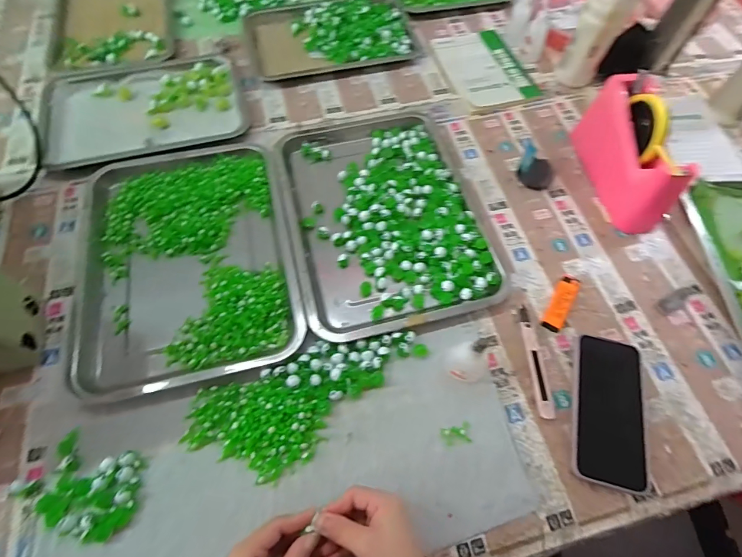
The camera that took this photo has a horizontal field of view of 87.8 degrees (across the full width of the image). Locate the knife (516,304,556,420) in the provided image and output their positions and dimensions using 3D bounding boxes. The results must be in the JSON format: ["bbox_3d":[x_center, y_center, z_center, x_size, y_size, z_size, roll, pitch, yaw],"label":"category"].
[{"bbox_3d":[0.193,0.095,0.457,0.016,0.010,0.134,-1,64,-3],"label":"knife"}]

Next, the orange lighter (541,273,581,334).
[{"bbox_3d":[0.243,0.028,0.489,0.023,0.009,0.086,30,66,12],"label":"orange lighter"}]

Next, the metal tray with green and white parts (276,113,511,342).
[{"bbox_3d":[0.015,-0.105,0.547,0.254,0.019,0.364,-11,64,-8],"label":"metal tray with green and white parts"}]

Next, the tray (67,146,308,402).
[{"bbox_3d":[-0.238,-0.040,0.510,0.263,0.022,0.352,-12,65,-8],"label":"tray"}]

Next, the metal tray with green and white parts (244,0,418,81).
[{"bbox_3d":[-0.075,-0.463,0.725,0.294,0.025,0.190,-13,65,-9],"label":"metal tray with green and white parts"}]

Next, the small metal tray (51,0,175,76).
[{"bbox_3d":[-0.482,-0.500,0.721,0.199,0.034,0.324,-16,65,-10],"label":"small metal tray"}]

